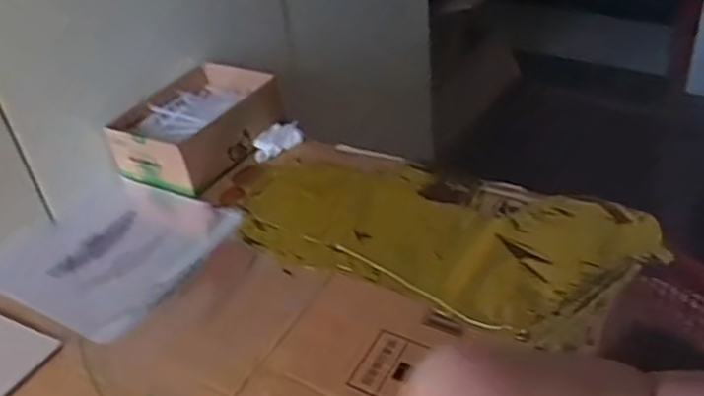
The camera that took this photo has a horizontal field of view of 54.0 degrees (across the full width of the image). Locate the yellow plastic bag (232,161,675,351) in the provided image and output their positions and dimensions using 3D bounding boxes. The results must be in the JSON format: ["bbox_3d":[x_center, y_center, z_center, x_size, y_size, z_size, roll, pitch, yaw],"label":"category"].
[{"bbox_3d":[0.078,0.033,0.712,0.417,0.028,0.205,14,41,23],"label":"yellow plastic bag"}]

